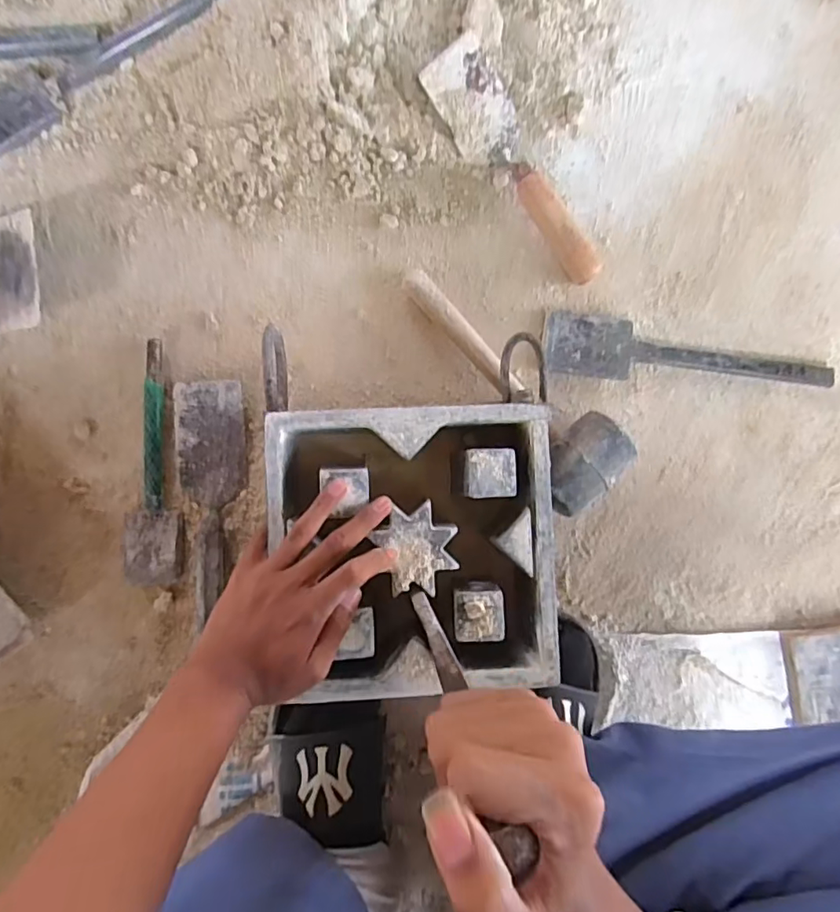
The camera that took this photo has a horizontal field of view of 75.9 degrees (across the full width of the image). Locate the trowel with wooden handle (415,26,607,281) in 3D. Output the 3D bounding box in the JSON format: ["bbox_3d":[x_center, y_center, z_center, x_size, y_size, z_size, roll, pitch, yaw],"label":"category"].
[{"bbox_3d":[0.110,-0.300,0.557,0.070,0.058,0.258,-40,90,-4],"label":"trowel with wooden handle"}]

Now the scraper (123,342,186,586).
[{"bbox_3d":[-0.267,0.009,0.538,0.056,0.020,0.239,0,87,-4],"label":"scraper"}]

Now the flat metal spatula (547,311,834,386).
[{"bbox_3d":[0.289,-0.110,0.580,0.305,0.016,0.066,5,87,-3],"label":"flat metal spatula"}]

